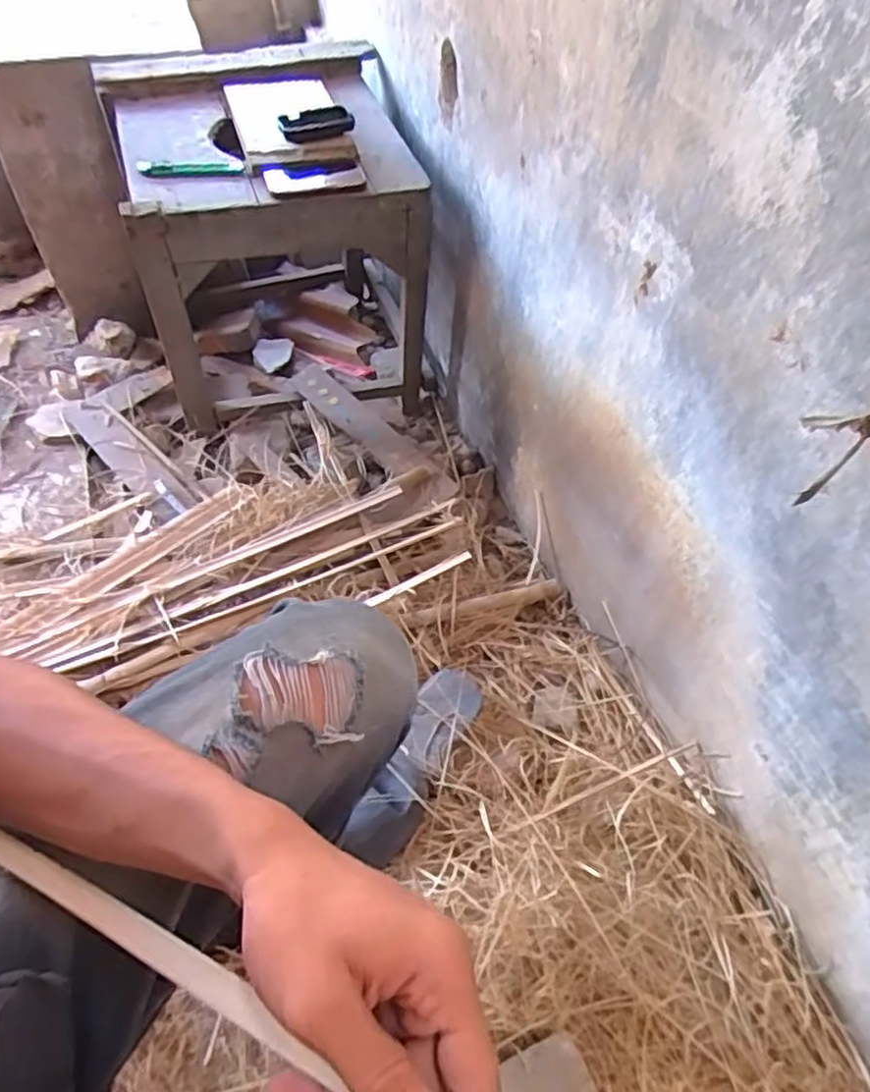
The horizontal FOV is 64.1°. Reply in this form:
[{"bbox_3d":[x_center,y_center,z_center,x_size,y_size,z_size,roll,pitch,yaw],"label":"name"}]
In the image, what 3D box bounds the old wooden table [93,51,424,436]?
[{"bbox_3d":[-0.301,-0.534,1.225,0.482,0.432,0.502,-13,53,-10],"label":"old wooden table"}]

